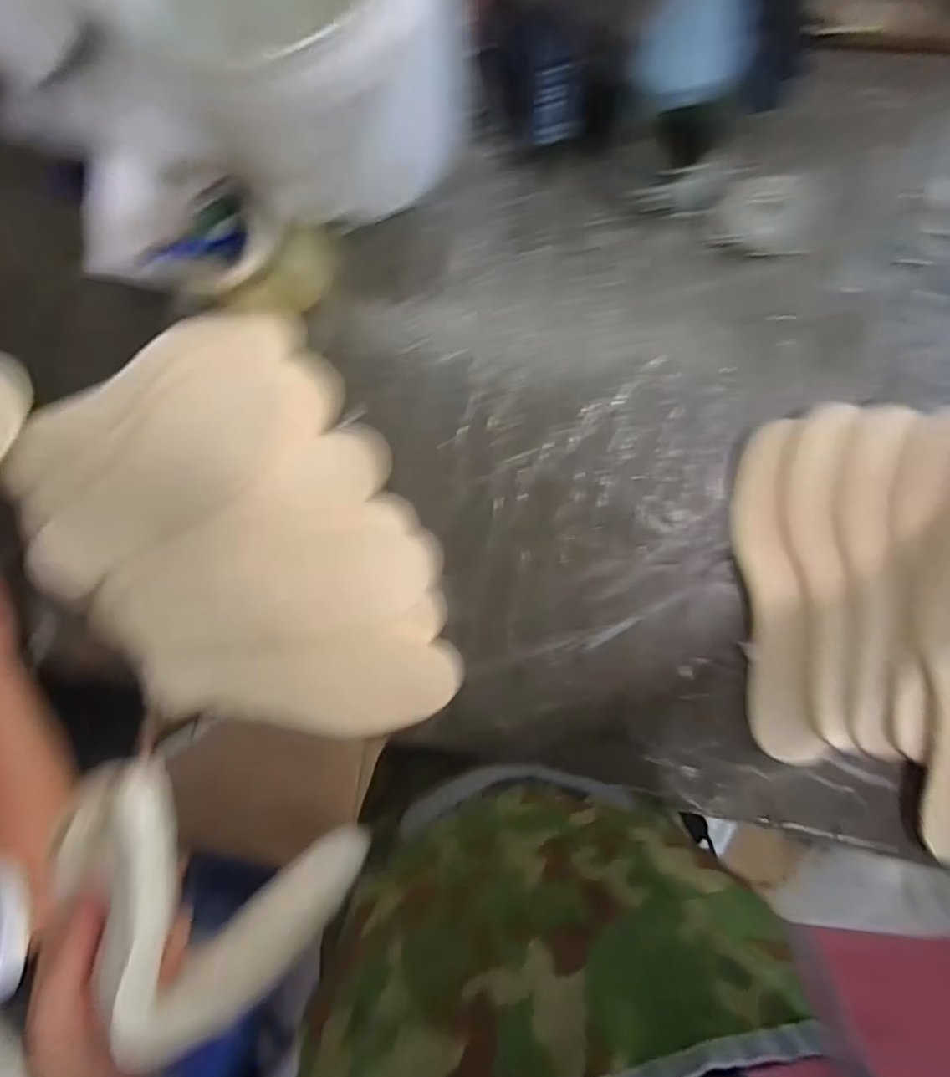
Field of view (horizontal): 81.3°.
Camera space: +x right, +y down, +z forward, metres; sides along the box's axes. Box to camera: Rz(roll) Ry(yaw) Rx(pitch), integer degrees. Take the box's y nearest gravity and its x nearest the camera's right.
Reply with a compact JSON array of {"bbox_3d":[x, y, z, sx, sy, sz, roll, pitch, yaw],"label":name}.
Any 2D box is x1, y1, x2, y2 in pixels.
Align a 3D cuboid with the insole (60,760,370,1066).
[{"bbox_3d":[-0.163,0.202,0.333,0.081,0.138,0.153,-45,89,7],"label":"insole"}]

